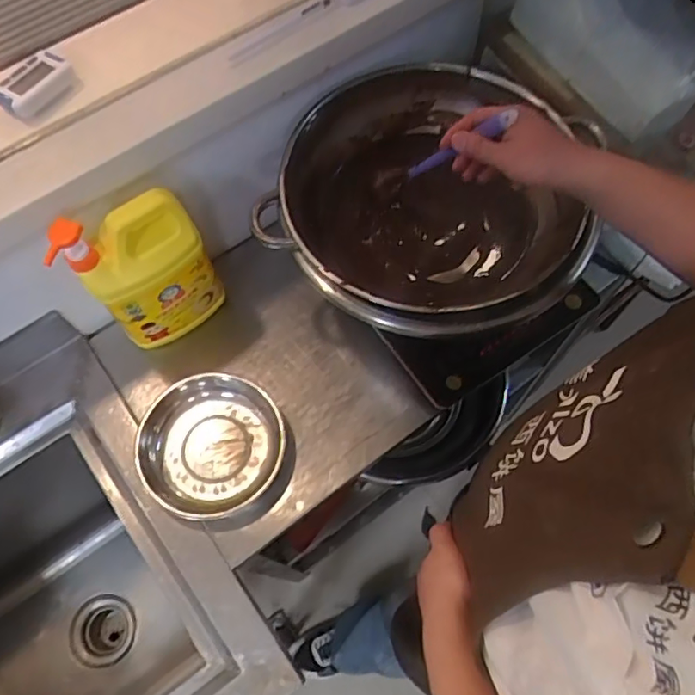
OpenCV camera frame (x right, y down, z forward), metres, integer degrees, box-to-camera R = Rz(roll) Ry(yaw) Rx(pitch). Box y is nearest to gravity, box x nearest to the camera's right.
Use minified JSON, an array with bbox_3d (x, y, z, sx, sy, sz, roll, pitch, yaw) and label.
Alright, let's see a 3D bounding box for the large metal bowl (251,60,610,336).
[{"bbox_3d":[0.112,-0.183,0.770,0.376,0.156,0.392,-1,68,1],"label":"large metal bowl"}]

